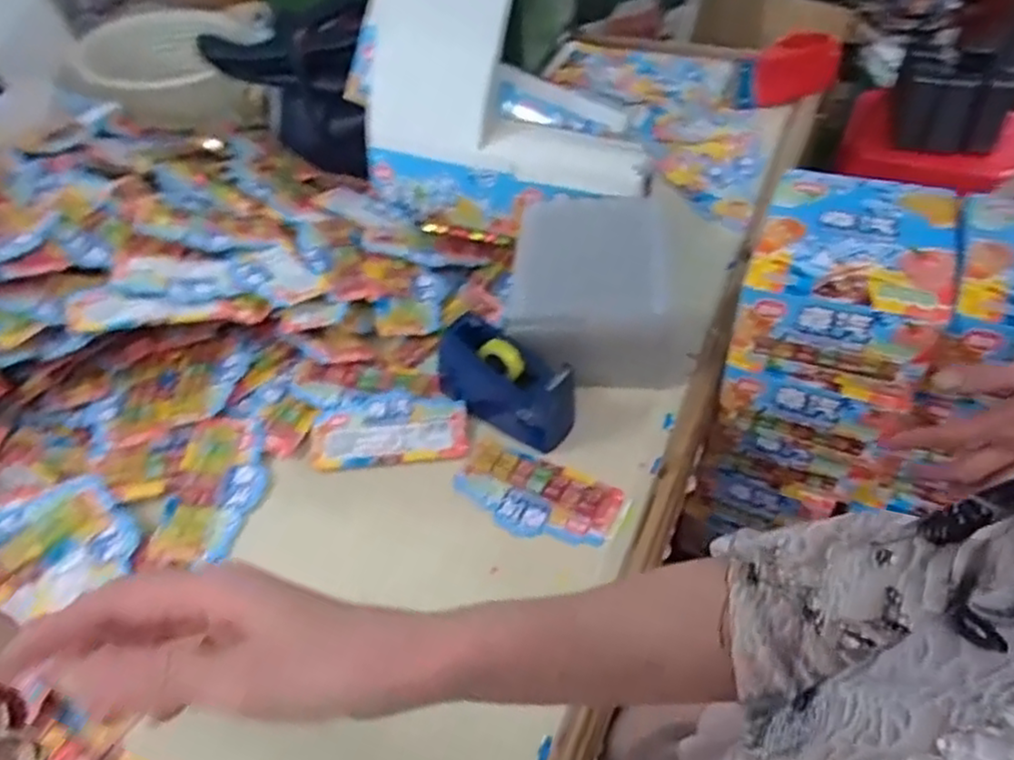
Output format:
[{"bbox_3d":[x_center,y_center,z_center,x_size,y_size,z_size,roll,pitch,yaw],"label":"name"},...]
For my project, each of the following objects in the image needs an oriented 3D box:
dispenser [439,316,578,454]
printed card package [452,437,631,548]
[{"bbox_3d":[-0.005,-0.004,0.656,0.155,0.079,0.050,24,53,24],"label":"dispenser"},{"bbox_3d":[0.029,0.101,0.617,0.150,0.011,0.074,17,50,19],"label":"printed card package"}]

